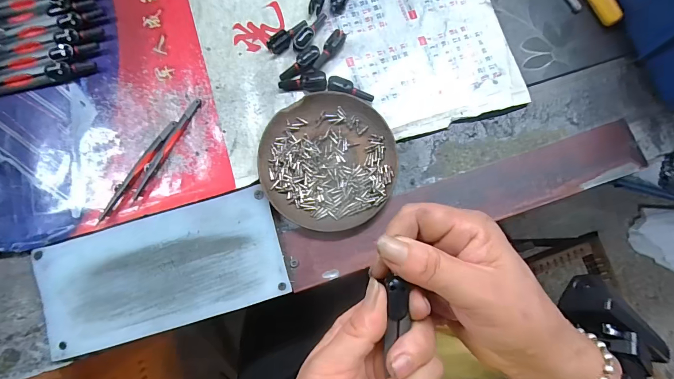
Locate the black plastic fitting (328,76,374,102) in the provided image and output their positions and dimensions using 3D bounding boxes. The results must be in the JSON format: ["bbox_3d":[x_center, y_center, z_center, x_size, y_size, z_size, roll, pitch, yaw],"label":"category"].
[{"bbox_3d":[0.013,-0.090,0.312,0.042,0.012,0.015,16,82,2],"label":"black plastic fitting"}]

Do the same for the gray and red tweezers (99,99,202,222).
[{"bbox_3d":[-0.162,-0.028,0.305,0.019,0.006,0.126,30,83,4],"label":"gray and red tweezers"}]

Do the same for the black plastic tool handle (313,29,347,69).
[{"bbox_3d":[-0.006,-0.130,0.320,0.013,0.009,0.047,38,84,5],"label":"black plastic tool handle"}]

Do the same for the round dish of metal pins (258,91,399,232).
[{"bbox_3d":[-0.008,-0.025,0.298,0.112,0.019,0.114,0,82,0],"label":"round dish of metal pins"}]

